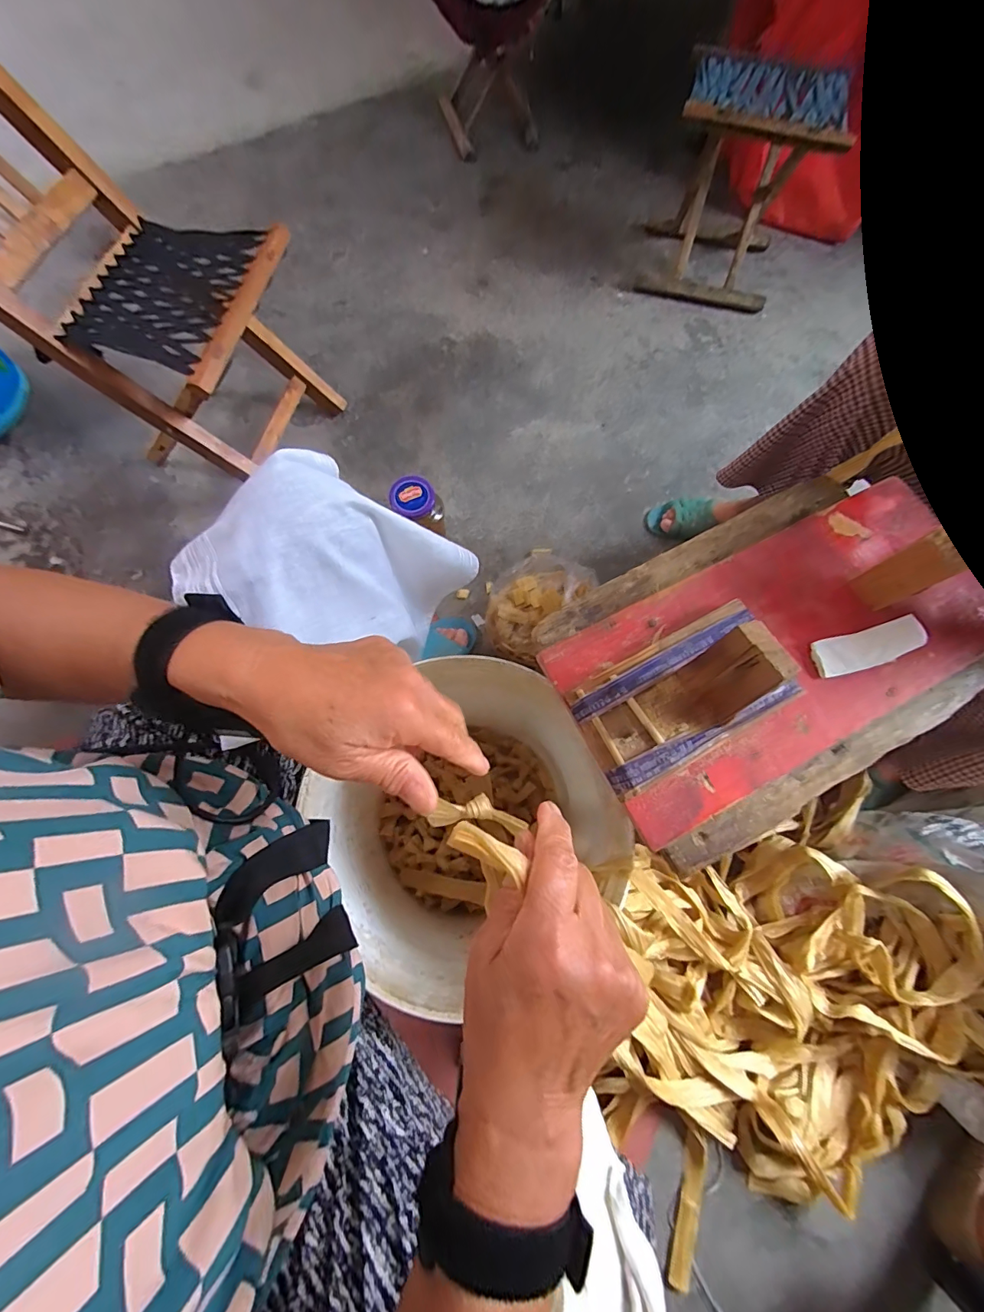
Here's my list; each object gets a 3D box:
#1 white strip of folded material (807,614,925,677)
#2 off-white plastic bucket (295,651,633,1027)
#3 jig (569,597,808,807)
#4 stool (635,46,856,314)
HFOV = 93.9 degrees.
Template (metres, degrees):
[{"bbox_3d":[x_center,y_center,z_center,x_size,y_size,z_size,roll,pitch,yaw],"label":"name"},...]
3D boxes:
[{"bbox_3d":[0.301,-0.007,0.367,0.088,0.012,0.030,-15,73,-6],"label":"white strip of folded material"},{"bbox_3d":[-0.032,0.174,0.555,0.278,0.341,0.266,0,77,2],"label":"off-white plastic bucket"},{"bbox_3d":[0.143,0.021,0.313,0.161,0.075,0.085,-28,78,-5],"label":"jig"},{"bbox_3d":[0.519,-1.013,1.003,0.296,0.307,0.299,12,78,5],"label":"stool"}]

